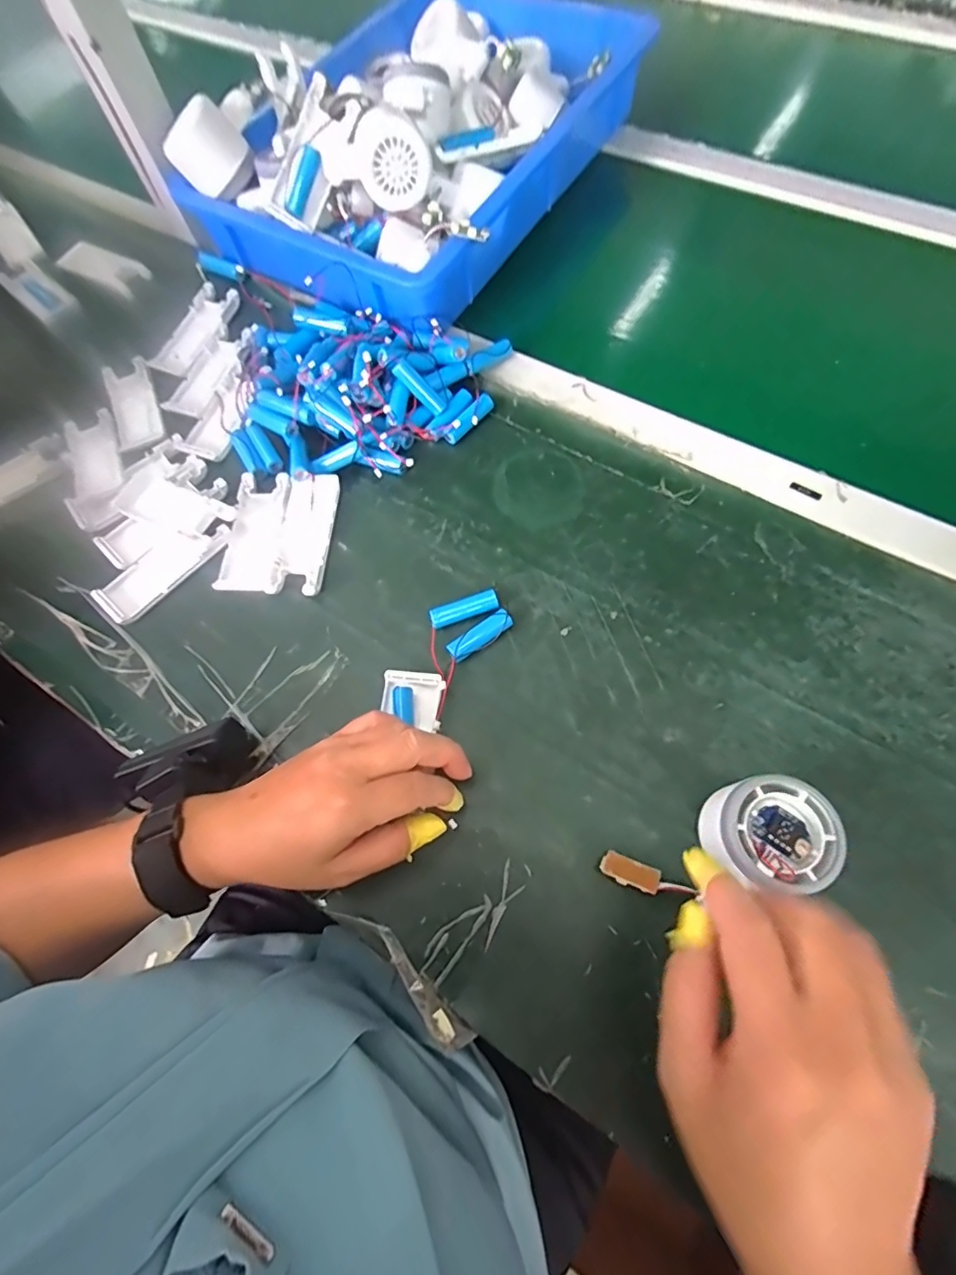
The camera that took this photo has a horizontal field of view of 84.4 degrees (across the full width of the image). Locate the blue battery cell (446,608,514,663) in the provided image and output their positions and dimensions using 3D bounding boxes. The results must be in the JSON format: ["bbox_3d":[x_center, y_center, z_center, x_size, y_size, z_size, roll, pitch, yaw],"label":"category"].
[{"bbox_3d":[0.002,-0.001,0.372,0.050,0.013,0.016,-36,70,-9],"label":"blue battery cell"}]

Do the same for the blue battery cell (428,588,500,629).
[{"bbox_3d":[-0.010,-0.019,0.380,0.050,0.014,0.015,-17,68,-2],"label":"blue battery cell"}]

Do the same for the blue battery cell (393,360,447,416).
[{"bbox_3d":[-0.048,-0.207,0.434,0.011,0.049,0.016,-1,61,50],"label":"blue battery cell"}]

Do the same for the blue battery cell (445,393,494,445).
[{"bbox_3d":[-0.006,-0.183,0.441,0.012,0.013,0.053,35,76,16],"label":"blue battery cell"}]

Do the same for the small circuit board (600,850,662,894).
[{"bbox_3d":[0.088,0.135,0.304,0.033,0.006,0.015,15,70,24],"label":"small circuit board"}]

